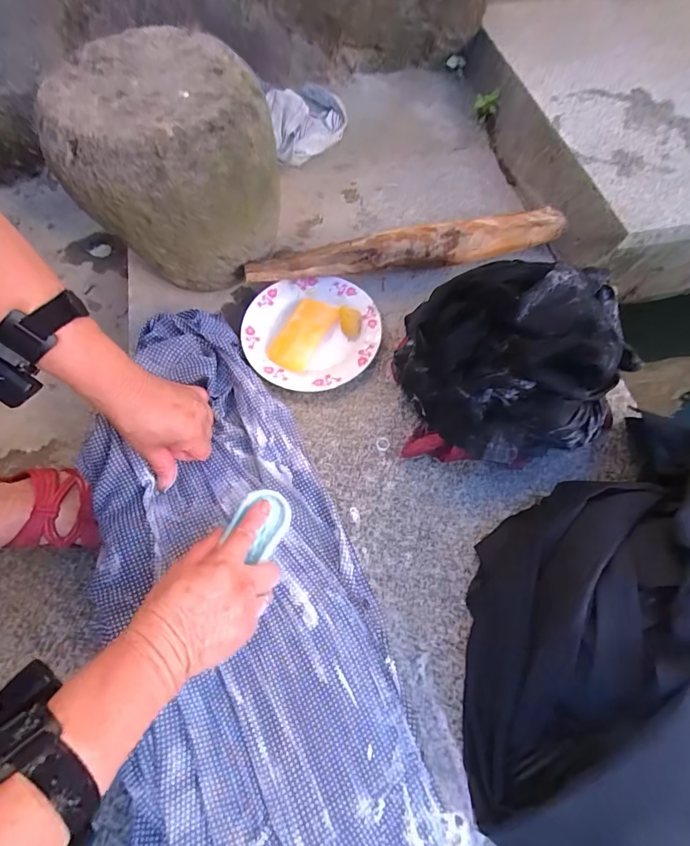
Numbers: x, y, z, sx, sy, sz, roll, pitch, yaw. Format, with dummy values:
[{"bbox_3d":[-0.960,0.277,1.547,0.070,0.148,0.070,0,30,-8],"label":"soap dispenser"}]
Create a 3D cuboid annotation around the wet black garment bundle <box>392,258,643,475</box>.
[{"bbox_3d":[0.166,-0.058,0.412,0.198,0.160,0.183,3,64,2],"label":"wet black garment bundle"}]

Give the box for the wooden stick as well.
[{"bbox_3d":[0.086,-0.233,0.536,0.424,0.052,0.048,-10,65,-5],"label":"wooden stick"}]

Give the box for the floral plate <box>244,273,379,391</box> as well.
[{"bbox_3d":[-0.042,-0.116,0.505,0.170,0.025,0.157,1,69,-2],"label":"floral plate"}]

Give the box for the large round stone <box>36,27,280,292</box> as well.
[{"bbox_3d":[-0.192,-0.288,0.472,0.208,0.190,0.190,1,69,-2],"label":"large round stone"}]

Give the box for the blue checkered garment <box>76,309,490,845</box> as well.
[{"bbox_3d":[-0.093,0.165,0.382,0.286,0.050,0.608,-19,71,-9],"label":"blue checkered garment"}]

